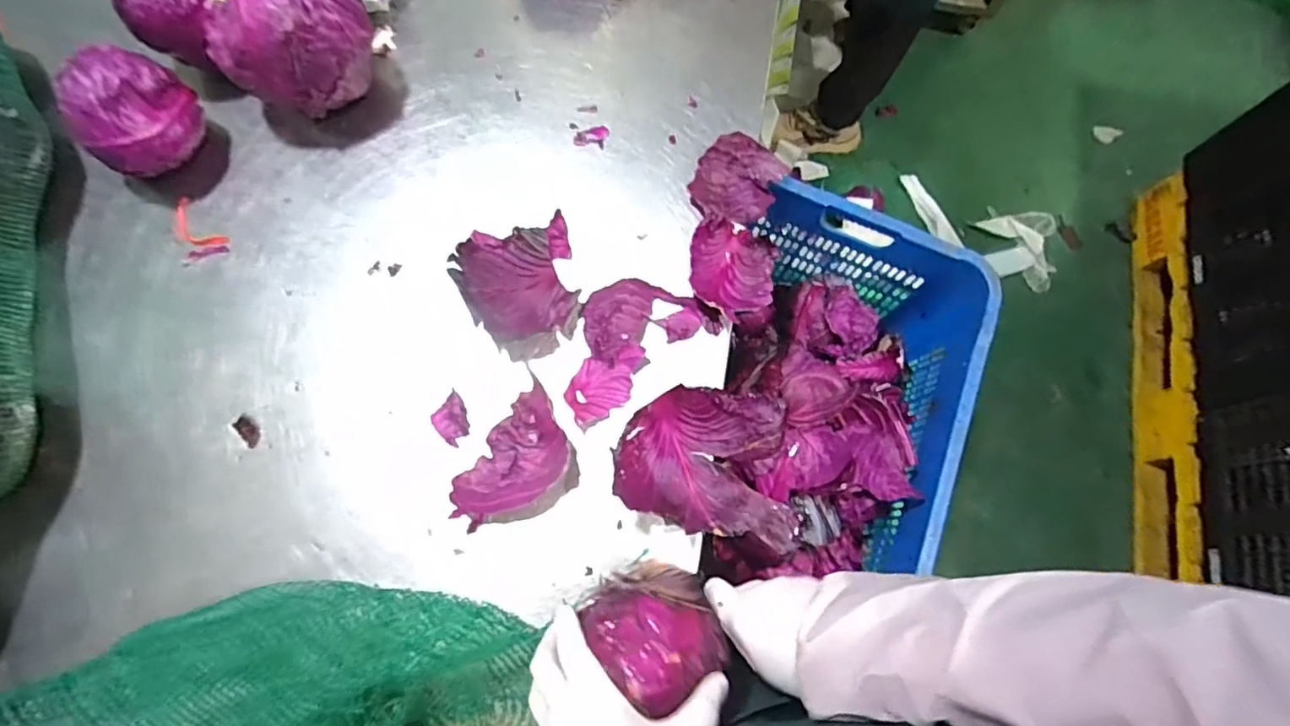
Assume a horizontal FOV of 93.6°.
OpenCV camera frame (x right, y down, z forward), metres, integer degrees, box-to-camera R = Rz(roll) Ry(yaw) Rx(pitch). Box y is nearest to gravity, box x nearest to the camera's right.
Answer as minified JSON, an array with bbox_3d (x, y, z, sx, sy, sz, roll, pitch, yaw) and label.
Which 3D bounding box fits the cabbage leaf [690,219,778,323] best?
[{"bbox_3d":[0.084,-0.088,0.576,0.080,0.023,0.086,7,73,2],"label":"cabbage leaf"}]

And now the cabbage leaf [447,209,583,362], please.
[{"bbox_3d":[-0.117,-0.073,0.562,0.106,0.041,0.132,-13,74,-4],"label":"cabbage leaf"}]

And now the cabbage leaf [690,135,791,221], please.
[{"bbox_3d":[0.090,-0.180,0.599,0.080,0.029,0.091,28,75,8],"label":"cabbage leaf"}]

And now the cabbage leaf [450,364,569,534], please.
[{"bbox_3d":[-0.111,0.084,0.524,0.070,0.027,0.127,37,76,10],"label":"cabbage leaf"}]

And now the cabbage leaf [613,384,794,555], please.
[{"bbox_3d":[0.055,0.084,0.523,0.152,0.038,0.120,10,73,3],"label":"cabbage leaf"}]

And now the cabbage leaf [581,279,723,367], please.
[{"bbox_3d":[0.005,-0.047,0.568,0.123,0.019,0.074,-13,74,-4],"label":"cabbage leaf"}]

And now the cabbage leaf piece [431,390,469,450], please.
[{"bbox_3d":[-0.172,0.051,0.546,0.034,0.010,0.037,-42,78,-12],"label":"cabbage leaf piece"}]

